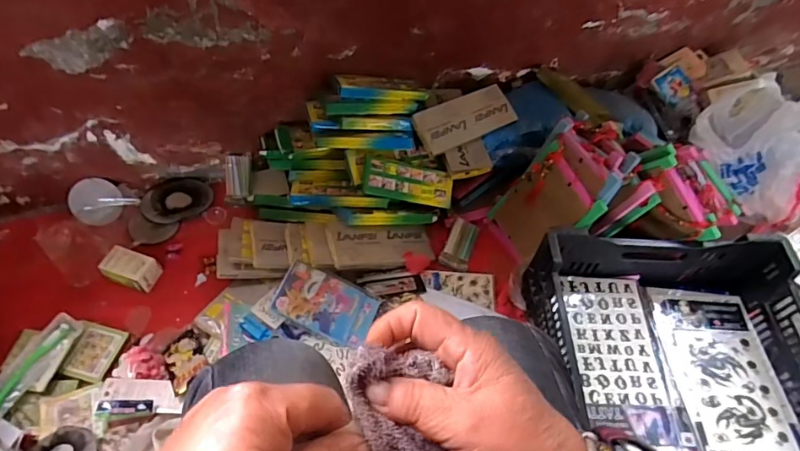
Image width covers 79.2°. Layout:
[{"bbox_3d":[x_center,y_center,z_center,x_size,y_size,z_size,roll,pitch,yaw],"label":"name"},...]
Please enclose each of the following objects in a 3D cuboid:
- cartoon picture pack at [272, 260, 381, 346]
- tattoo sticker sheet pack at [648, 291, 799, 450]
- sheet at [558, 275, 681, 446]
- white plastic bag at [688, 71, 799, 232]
[{"bbox_3d":[-0.121,0.136,0.826,0.168,0.016,0.100,26,65,-14],"label":"cartoon picture pack"},{"bbox_3d":[0.532,0.236,0.788,0.166,0.026,0.287,1,56,-2],"label":"tattoo sticker sheet pack"},{"bbox_3d":[0.354,0.206,0.797,0.141,0.012,0.271,3,56,-1],"label":"sheet"},{"bbox_3d":[0.724,-0.143,0.943,0.263,0.300,0.128,19,57,10],"label":"white plastic bag"}]

